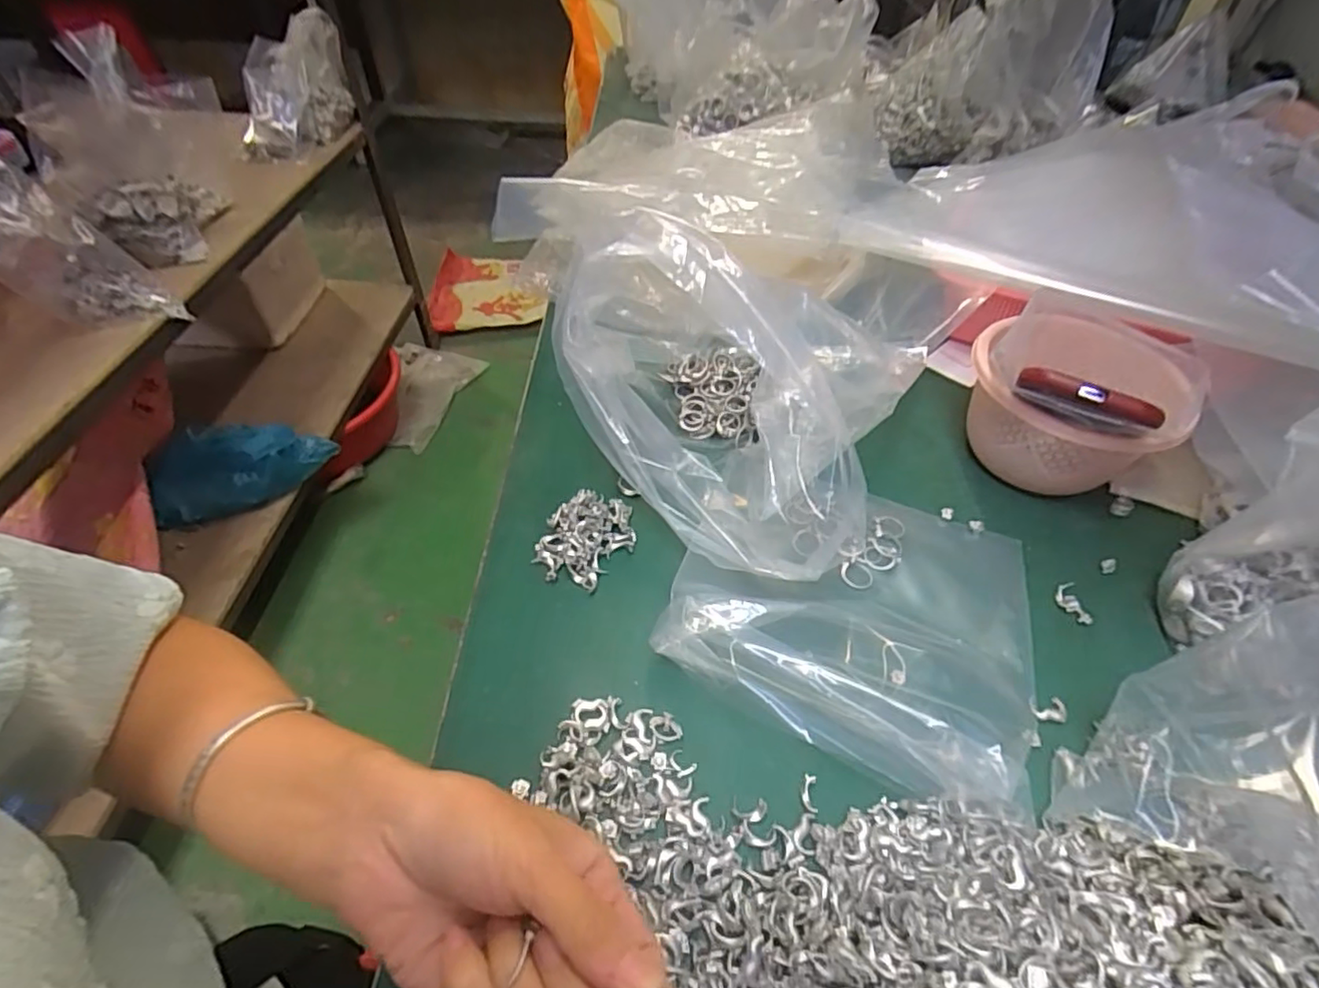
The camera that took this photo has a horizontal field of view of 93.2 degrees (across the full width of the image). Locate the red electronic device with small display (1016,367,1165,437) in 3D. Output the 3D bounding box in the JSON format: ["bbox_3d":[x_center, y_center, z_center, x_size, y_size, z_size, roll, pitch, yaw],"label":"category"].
[{"bbox_3d":[0.269,-0.055,0.395,0.080,0.039,0.014,22,52,17],"label":"red electronic device with small display"}]

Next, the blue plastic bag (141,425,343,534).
[{"bbox_3d":[-0.725,-0.053,1.087,0.287,0.103,0.115,-16,51,-16],"label":"blue plastic bag"}]

